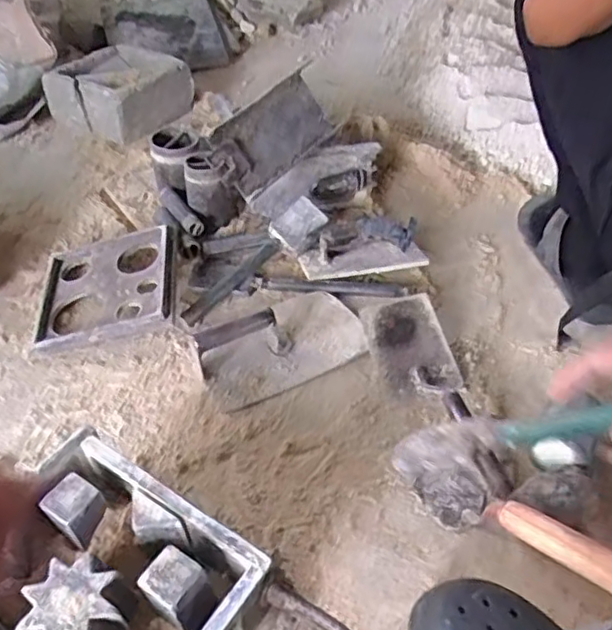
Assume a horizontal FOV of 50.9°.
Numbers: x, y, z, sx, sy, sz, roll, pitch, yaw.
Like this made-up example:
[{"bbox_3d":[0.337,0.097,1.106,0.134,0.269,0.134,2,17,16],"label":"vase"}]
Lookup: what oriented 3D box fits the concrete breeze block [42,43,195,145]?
[{"bbox_3d":[-0.359,-0.439,1.248,0.232,0.091,0.206,27,53,24],"label":"concrete breeze block"}]

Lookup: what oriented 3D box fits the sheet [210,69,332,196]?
[{"bbox_3d":[-0.044,-0.264,0.922,0.011,0.099,0.200,0,40,49],"label":"sheet"}]

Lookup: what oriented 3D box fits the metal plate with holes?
[{"bbox_3d":[-0.270,-0.036,0.872,0.192,0.025,0.182,-12,48,9],"label":"metal plate with holes"}]

